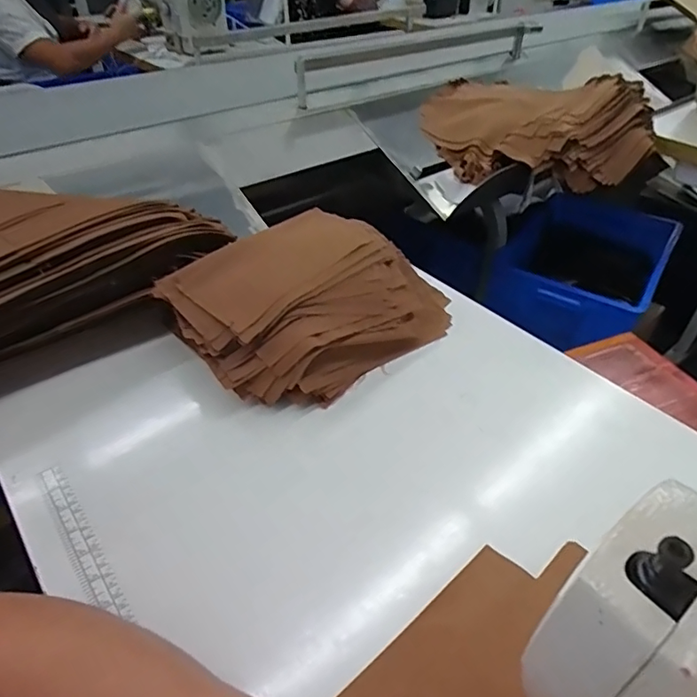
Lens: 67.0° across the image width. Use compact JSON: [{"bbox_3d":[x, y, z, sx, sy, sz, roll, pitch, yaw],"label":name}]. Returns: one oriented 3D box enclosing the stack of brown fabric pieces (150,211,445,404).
[{"bbox_3d":[-0.036,-0.059,0.589,0.292,0.099,0.196,-28,48,-30],"label":"stack of brown fabric pieces"}]

